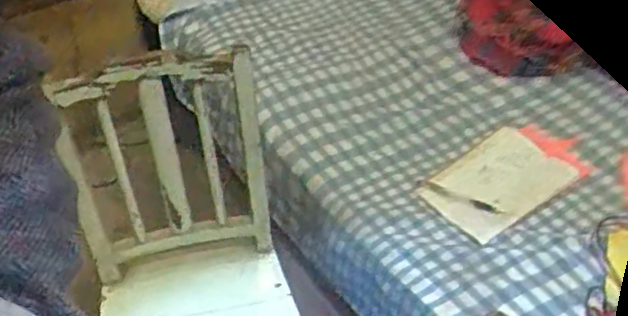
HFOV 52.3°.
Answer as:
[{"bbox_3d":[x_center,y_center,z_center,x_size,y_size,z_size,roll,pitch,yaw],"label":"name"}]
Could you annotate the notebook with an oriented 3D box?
[{"bbox_3d":[0.329,0.041,1.151,0.259,0.015,0.165,-29,52,-22],"label":"notebook"}]

